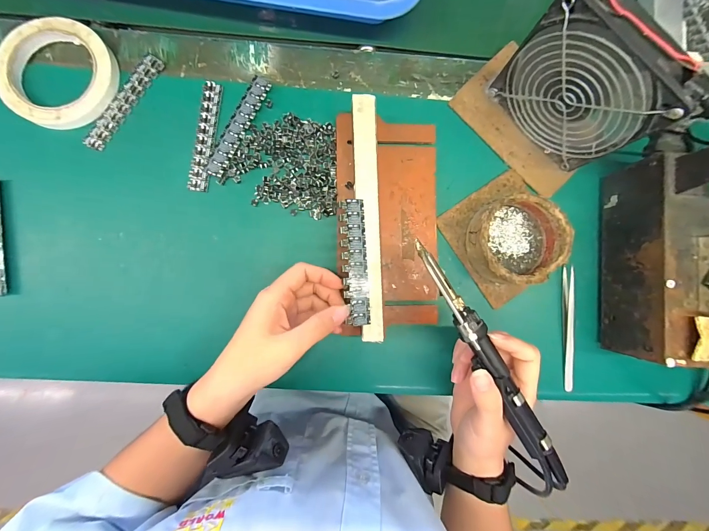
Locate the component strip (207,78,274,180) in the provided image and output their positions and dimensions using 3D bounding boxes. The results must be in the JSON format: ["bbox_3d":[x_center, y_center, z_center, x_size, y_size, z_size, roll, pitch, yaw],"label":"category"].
[{"bbox_3d":[-0.115,-0.138,0.307,0.020,0.006,0.107,27,85,-1],"label":"component strip"}]

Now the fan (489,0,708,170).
[{"bbox_3d":[0.186,-0.143,0.262,0.022,0.127,0.120,-43,89,-5],"label":"fan"}]

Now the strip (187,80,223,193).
[{"bbox_3d":[-0.147,-0.128,0.309,0.018,0.007,0.110,7,86,-3],"label":"strip"}]

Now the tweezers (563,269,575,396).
[{"bbox_3d":[0.218,0.065,0.314,0.008,0.013,0.123,0,86,-3],"label":"tweezers"}]

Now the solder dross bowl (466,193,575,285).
[{"bbox_3d":[0.152,-0.024,0.297,0.085,0.039,0.079,0,86,-3],"label":"solder dross bowl"}]

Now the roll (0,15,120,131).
[{"bbox_3d":[-0.283,-0.183,0.298,0.100,0.019,0.103,0,86,-3],"label":"roll"}]

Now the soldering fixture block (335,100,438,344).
[{"bbox_3d":[0.035,-0.043,0.294,0.098,0.037,0.209,-1,86,-3],"label":"soldering fixture block"}]

